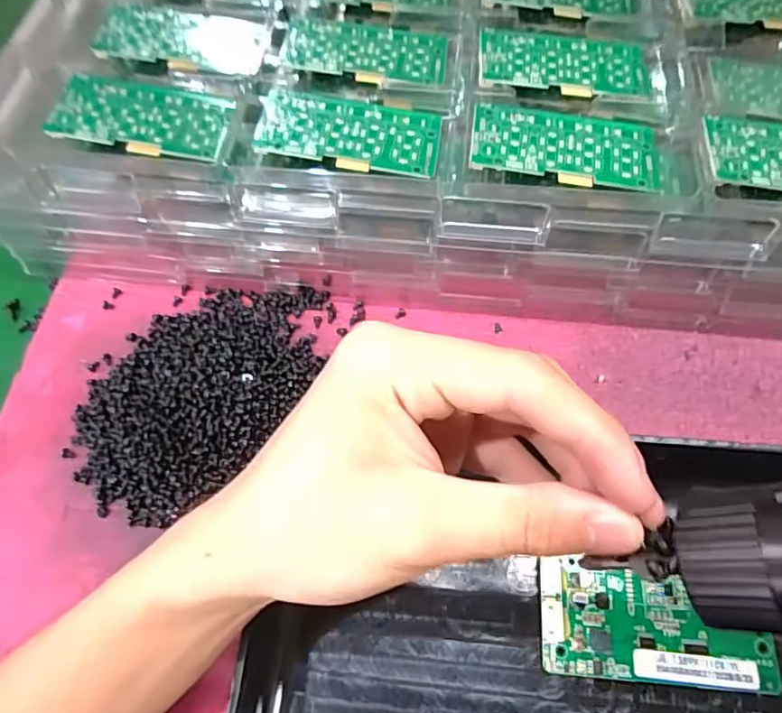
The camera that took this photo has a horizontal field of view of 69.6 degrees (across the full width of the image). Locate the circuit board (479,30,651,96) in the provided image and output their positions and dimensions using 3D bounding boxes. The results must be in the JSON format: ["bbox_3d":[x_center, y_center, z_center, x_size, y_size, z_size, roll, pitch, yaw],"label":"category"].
[{"bbox_3d":[0.098,-0.167,0.317,0.095,0.006,0.049,1,63,2],"label":"circuit board"}]

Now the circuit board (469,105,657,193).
[{"bbox_3d":[0.089,-0.108,0.288,0.094,0.008,0.046,5,63,3],"label":"circuit board"}]

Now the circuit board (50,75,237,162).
[{"bbox_3d":[-0.132,-0.129,0.301,0.088,0.004,0.047,9,63,-3],"label":"circuit board"}]

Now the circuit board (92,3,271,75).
[{"bbox_3d":[-0.120,-0.188,0.329,0.096,0.006,0.048,7,64,4],"label":"circuit board"}]

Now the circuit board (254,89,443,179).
[{"bbox_3d":[-0.023,-0.119,0.295,0.096,0.005,0.048,8,64,5],"label":"circuit board"}]

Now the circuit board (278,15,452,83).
[{"bbox_3d":[-0.015,-0.178,0.329,0.094,0.004,0.049,7,62,1],"label":"circuit board"}]

